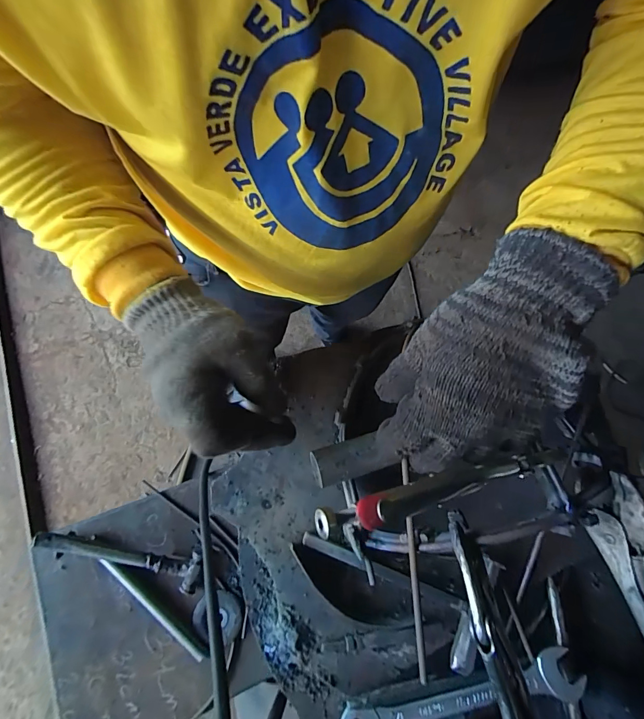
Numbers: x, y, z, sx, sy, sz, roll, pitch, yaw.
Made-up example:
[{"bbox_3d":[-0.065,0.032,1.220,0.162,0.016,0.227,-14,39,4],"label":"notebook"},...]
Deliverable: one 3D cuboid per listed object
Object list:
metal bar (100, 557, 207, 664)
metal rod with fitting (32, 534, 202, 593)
[{"bbox_3d":[-0.251,0.375,0.566,0.206,0.024,0.019,43,74,6],"label":"metal bar"},{"bbox_3d":[-0.299,0.297,0.565,0.234,0.049,0.061,22,76,-16],"label":"metal rod with fitting"}]

